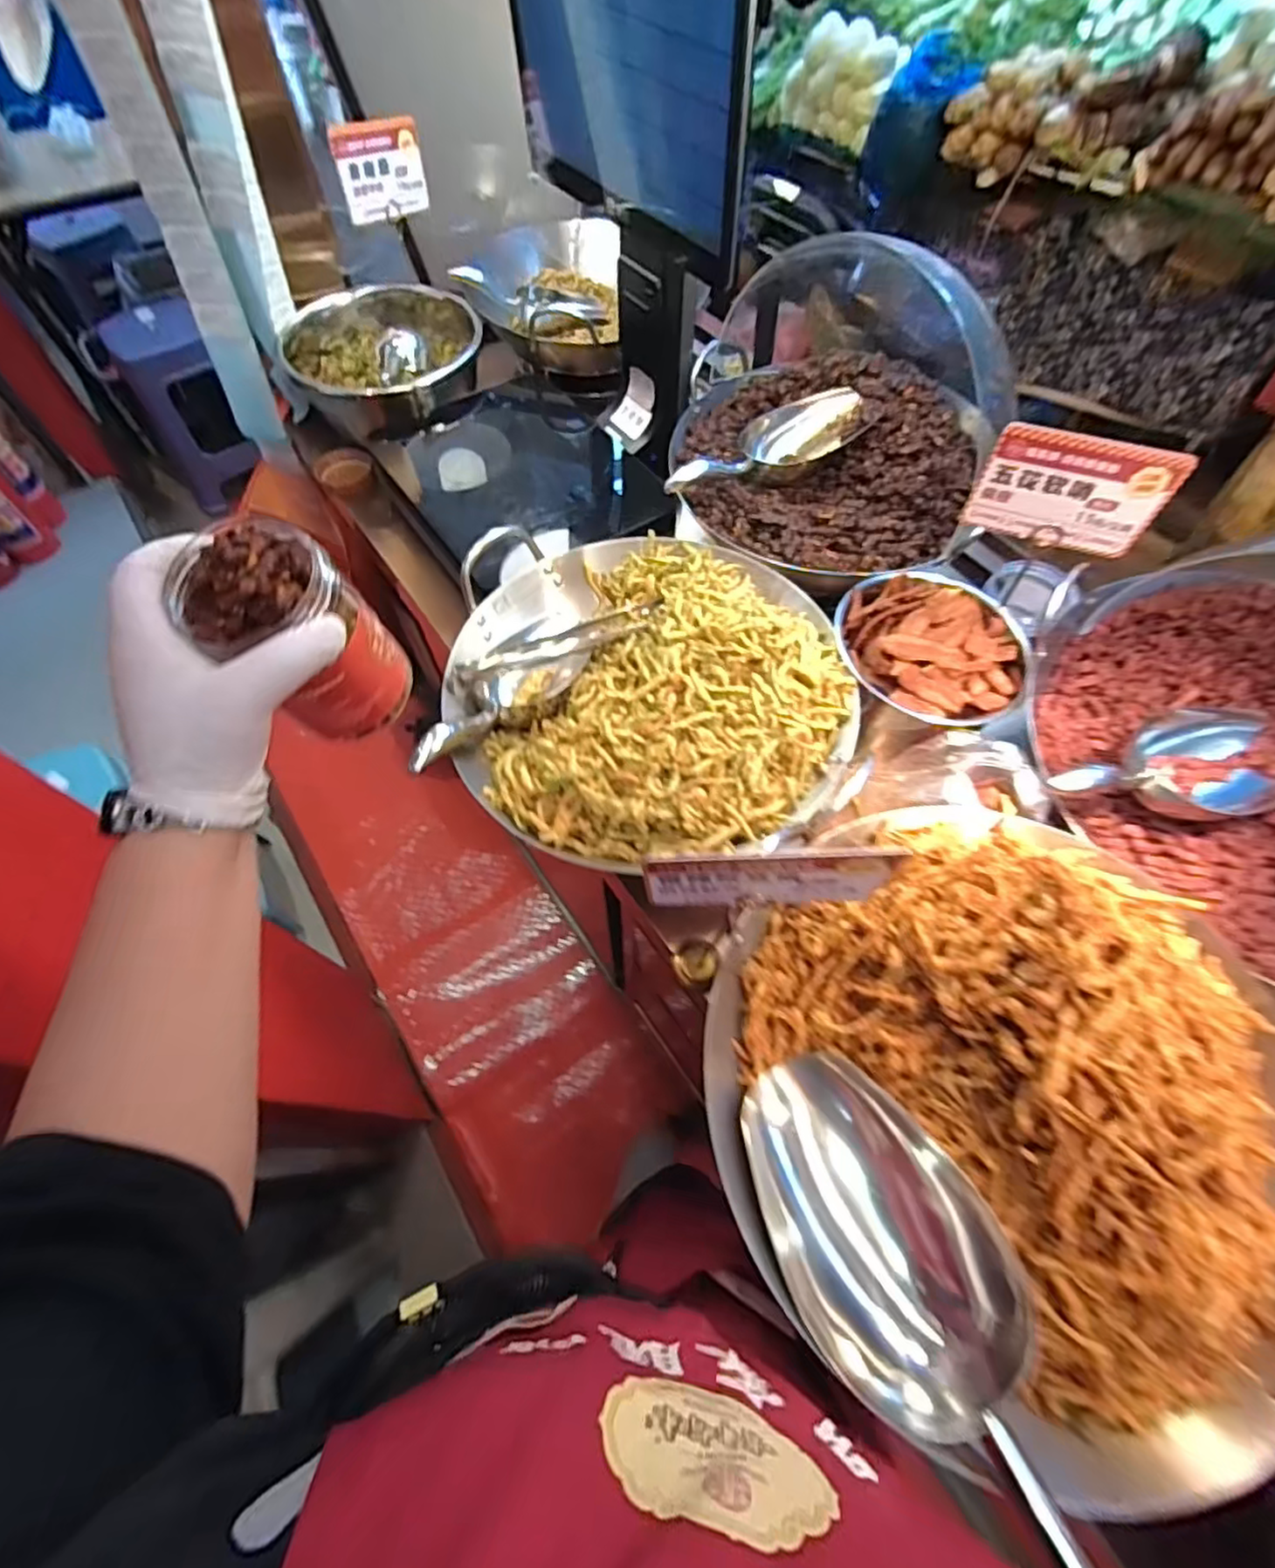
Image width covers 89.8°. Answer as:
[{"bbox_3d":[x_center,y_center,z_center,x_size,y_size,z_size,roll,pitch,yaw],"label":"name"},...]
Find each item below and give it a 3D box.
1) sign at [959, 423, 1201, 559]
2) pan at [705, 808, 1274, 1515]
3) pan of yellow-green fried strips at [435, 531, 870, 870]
[{"bbox_3d":[0.386,-0.260,0.575,0.149,0.104,0.010,21,63,11],"label":"sign"},{"bbox_3d":[0.256,0.193,0.420,0.369,0.112,0.381,0,61,0],"label":"pan"},{"bbox_3d":[0.008,-0.109,0.632,0.371,0.089,0.371,0,61,0],"label":"pan of yellow-green fried strips"}]

